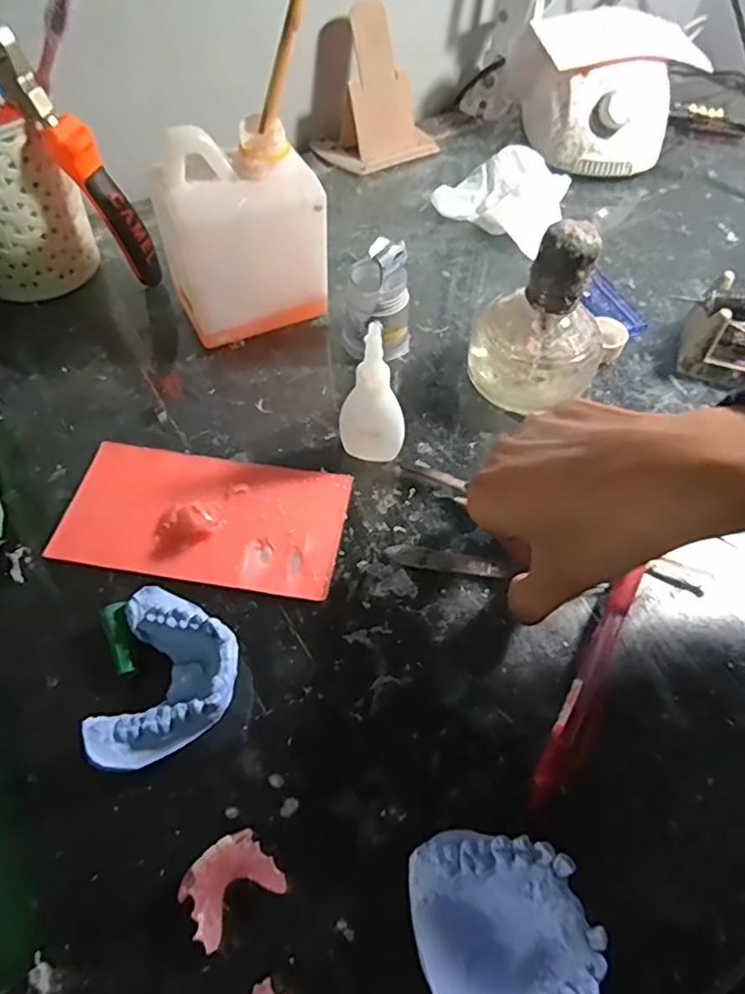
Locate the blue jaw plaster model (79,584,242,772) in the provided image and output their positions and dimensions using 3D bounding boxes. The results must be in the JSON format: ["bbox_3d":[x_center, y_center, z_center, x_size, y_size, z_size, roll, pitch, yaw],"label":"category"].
[{"bbox_3d":[-0.085,0.077,0.257,0.054,0.033,0.074,5,56,2],"label":"blue jaw plaster model"}]

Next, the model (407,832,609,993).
[{"bbox_3d":[0.045,0.154,0.208,0.057,0.033,0.068,-14,58,-10],"label":"model"}]

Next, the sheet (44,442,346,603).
[{"bbox_3d":[-0.089,0.009,0.317,0.144,0.011,0.074,7,57,3],"label":"sheet"}]

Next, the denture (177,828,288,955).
[{"bbox_3d":[-0.052,0.144,0.224,0.033,0.016,0.027,-32,63,-21],"label":"denture"}]

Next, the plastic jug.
[{"bbox_3d":[-0.076,-0.149,0.361,0.093,0.115,0.049,-26,61,-18],"label":"plastic jug"}]

